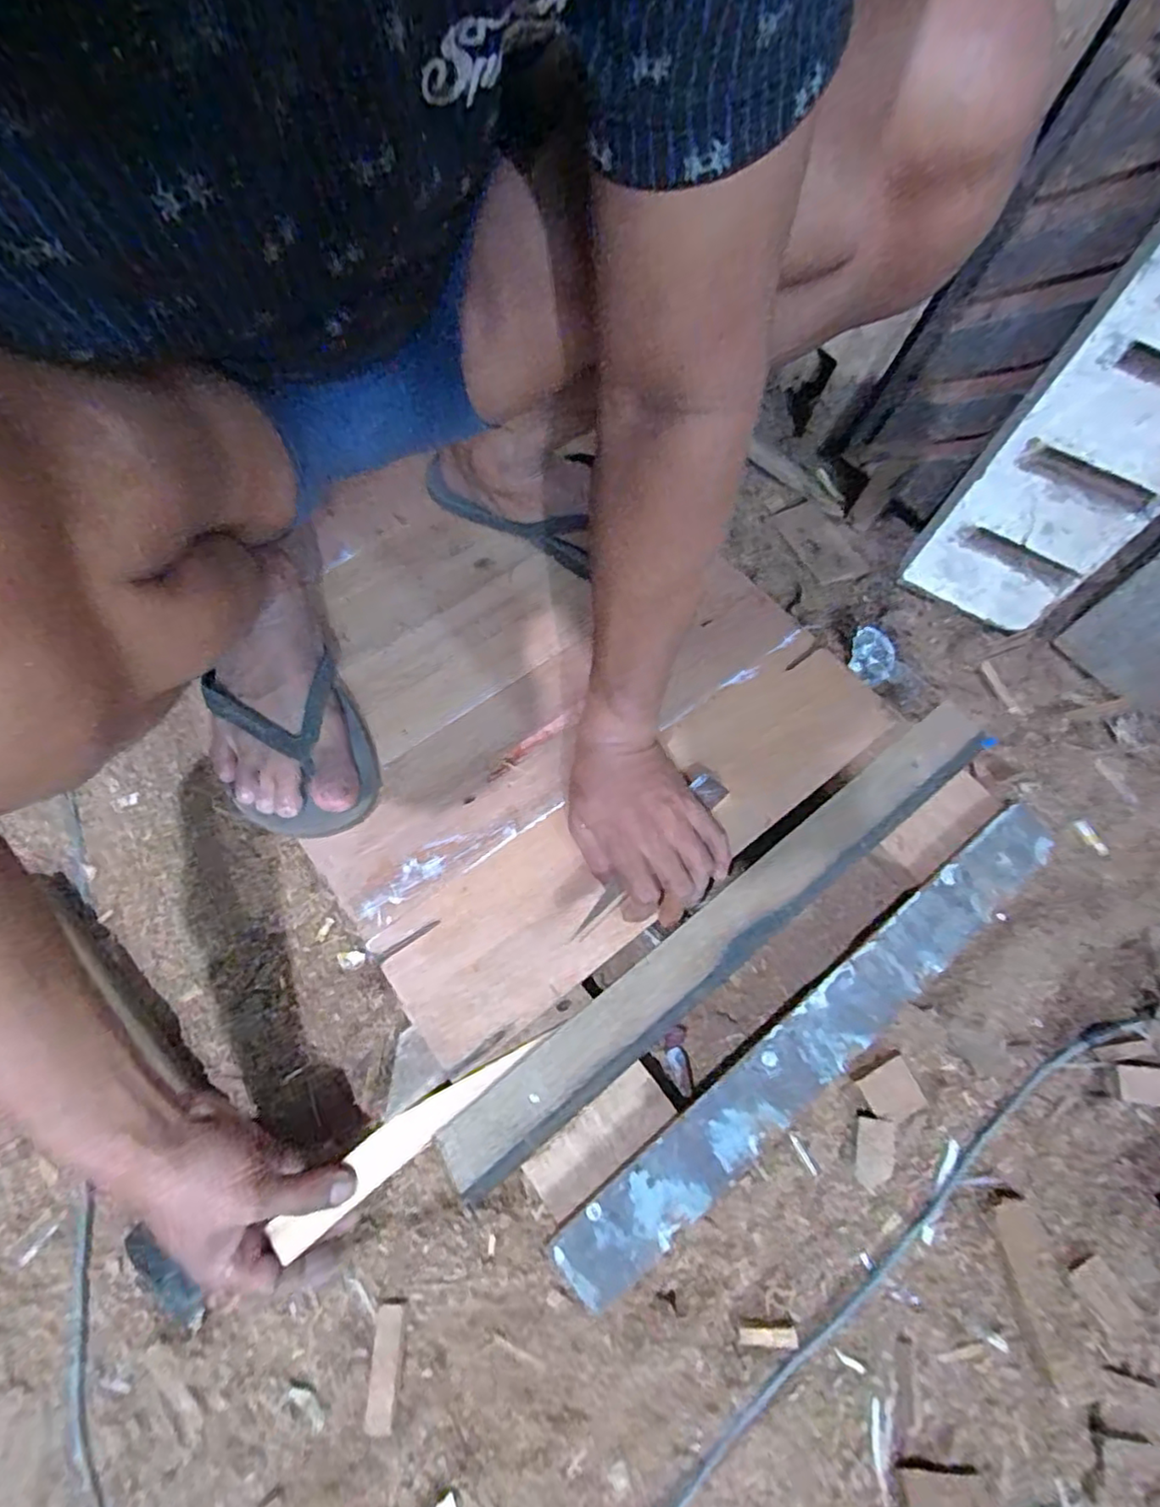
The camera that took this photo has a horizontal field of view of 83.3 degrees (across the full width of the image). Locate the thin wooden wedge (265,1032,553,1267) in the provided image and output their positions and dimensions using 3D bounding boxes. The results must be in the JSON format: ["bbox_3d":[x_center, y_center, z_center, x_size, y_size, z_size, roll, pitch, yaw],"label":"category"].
[{"bbox_3d":[-0.112,0.251,0.437,0.191,0.008,0.027,-35,68,-17],"label":"thin wooden wedge"}]

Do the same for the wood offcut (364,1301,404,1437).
[{"bbox_3d":[-0.126,0.396,0.422,0.017,0.006,0.063,1,67,-1],"label":"wood offcut"}]

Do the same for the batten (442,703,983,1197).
[{"bbox_3d":[0.133,0.117,0.500,0.550,0.024,0.051,-35,72,-15],"label":"batten"}]

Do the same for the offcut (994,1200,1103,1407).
[{"bbox_3d":[0.300,0.351,0.420,0.026,0.005,0.104,-7,68,-4],"label":"offcut"}]

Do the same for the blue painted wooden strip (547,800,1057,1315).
[{"bbox_3d":[0.182,0.193,0.474,0.477,0.013,0.053,-34,71,-16],"label":"blue painted wooden strip"}]

